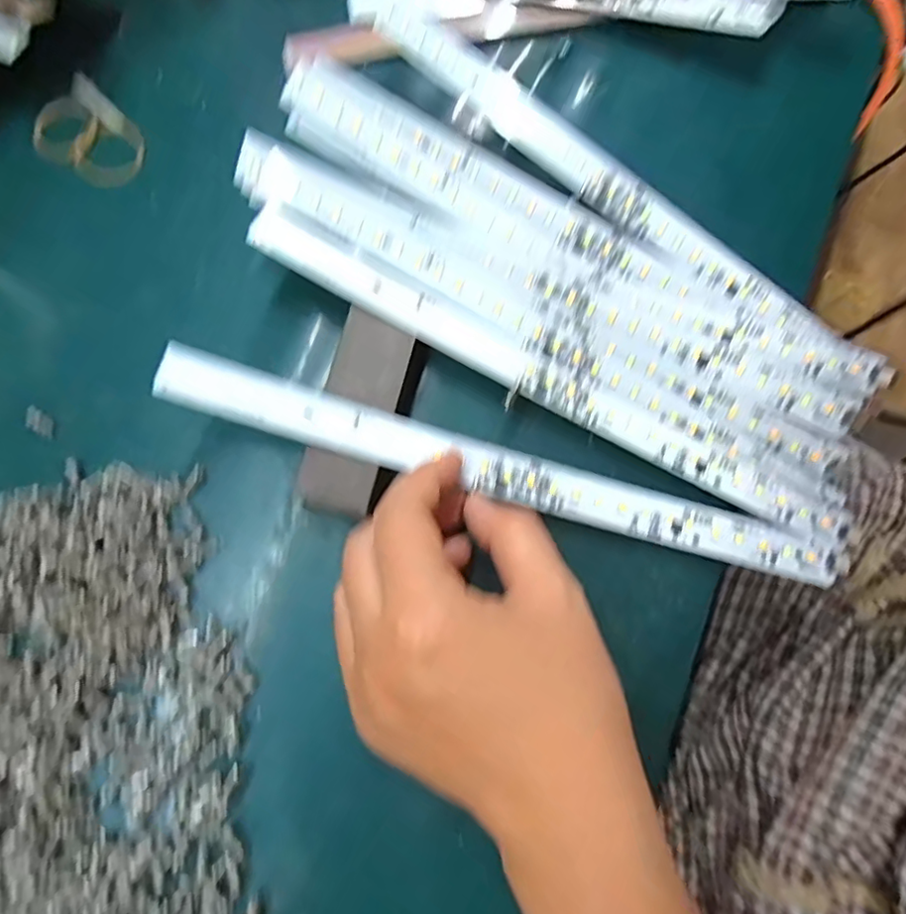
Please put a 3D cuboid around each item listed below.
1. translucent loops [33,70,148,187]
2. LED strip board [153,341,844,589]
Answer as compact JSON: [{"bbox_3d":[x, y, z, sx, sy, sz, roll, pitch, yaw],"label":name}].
[{"bbox_3d":[-0.182,-0.161,0.301,0.060,0.004,0.042,39,78,7],"label":"translucent loops"},{"bbox_3d":[0.021,0.006,0.245,0.278,0.010,0.019,17,77,-3],"label":"LED strip board"}]

